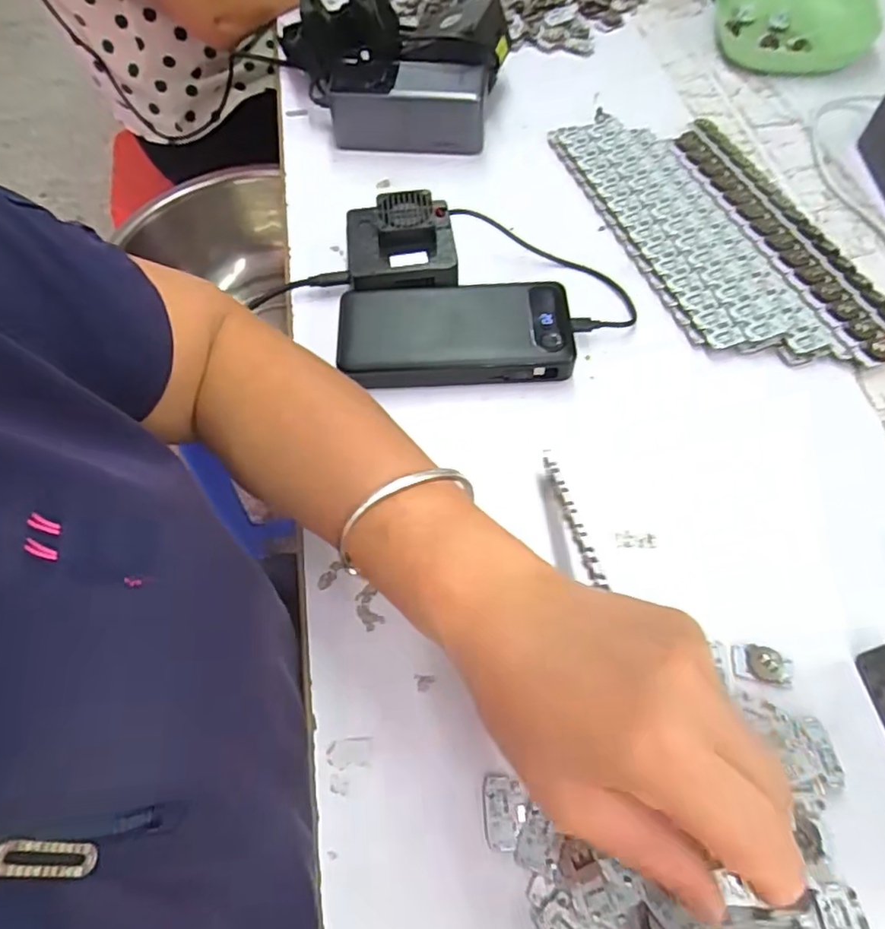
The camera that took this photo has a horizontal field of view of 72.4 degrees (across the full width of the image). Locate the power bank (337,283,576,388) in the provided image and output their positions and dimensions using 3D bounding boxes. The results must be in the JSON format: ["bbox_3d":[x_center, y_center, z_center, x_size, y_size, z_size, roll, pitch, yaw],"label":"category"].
[{"bbox_3d":[0.009,-0.087,0.414,0.154,0.030,0.074,-5,60,-1],"label":"power bank"}]

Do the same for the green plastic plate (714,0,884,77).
[{"bbox_3d":[0.355,-0.464,0.616,0.140,0.034,0.175,6,61,6],"label":"green plastic plate"}]

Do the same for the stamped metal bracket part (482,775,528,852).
[{"bbox_3d":[0.029,0.164,0.285,0.020,0.007,0.030,-6,60,-1],"label":"stamped metal bracket part"}]

